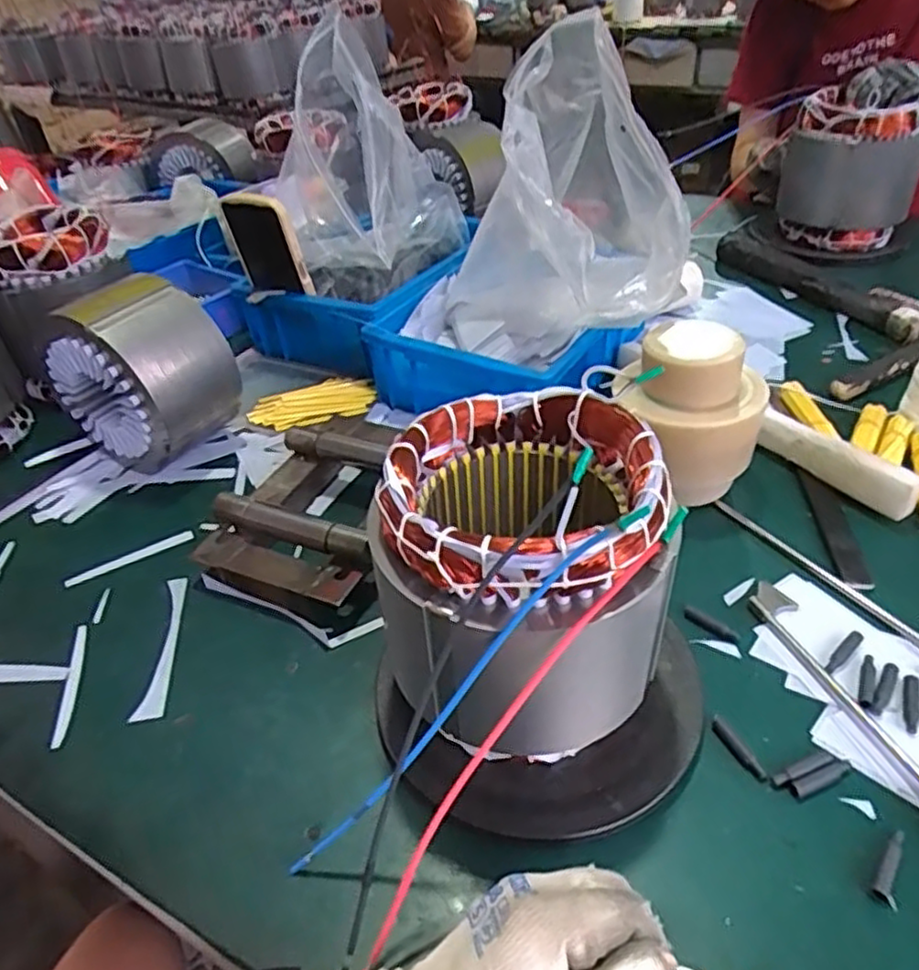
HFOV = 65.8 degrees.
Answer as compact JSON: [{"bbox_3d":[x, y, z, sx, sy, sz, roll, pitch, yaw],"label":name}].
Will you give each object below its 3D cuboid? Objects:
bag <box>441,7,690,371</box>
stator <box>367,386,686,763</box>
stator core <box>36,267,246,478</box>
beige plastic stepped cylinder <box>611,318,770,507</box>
[{"bbox_3d":[0.073,-0.231,0.598,0.181,0.233,0.237,-3,39,2],"label":"bag"},{"bbox_3d":[0.037,0.044,0.374,0.138,0.134,0.145,-3,39,2],"label":"stator"},{"bbox_3d":[-0.274,-0.097,0.628,0.124,0.154,0.103,18,45,26],"label":"stator core"},{"bbox_3d":[0.170,-0.050,0.543,0.092,0.133,0.092,-14,40,-11],"label":"beige plastic stepped cylinder"}]

